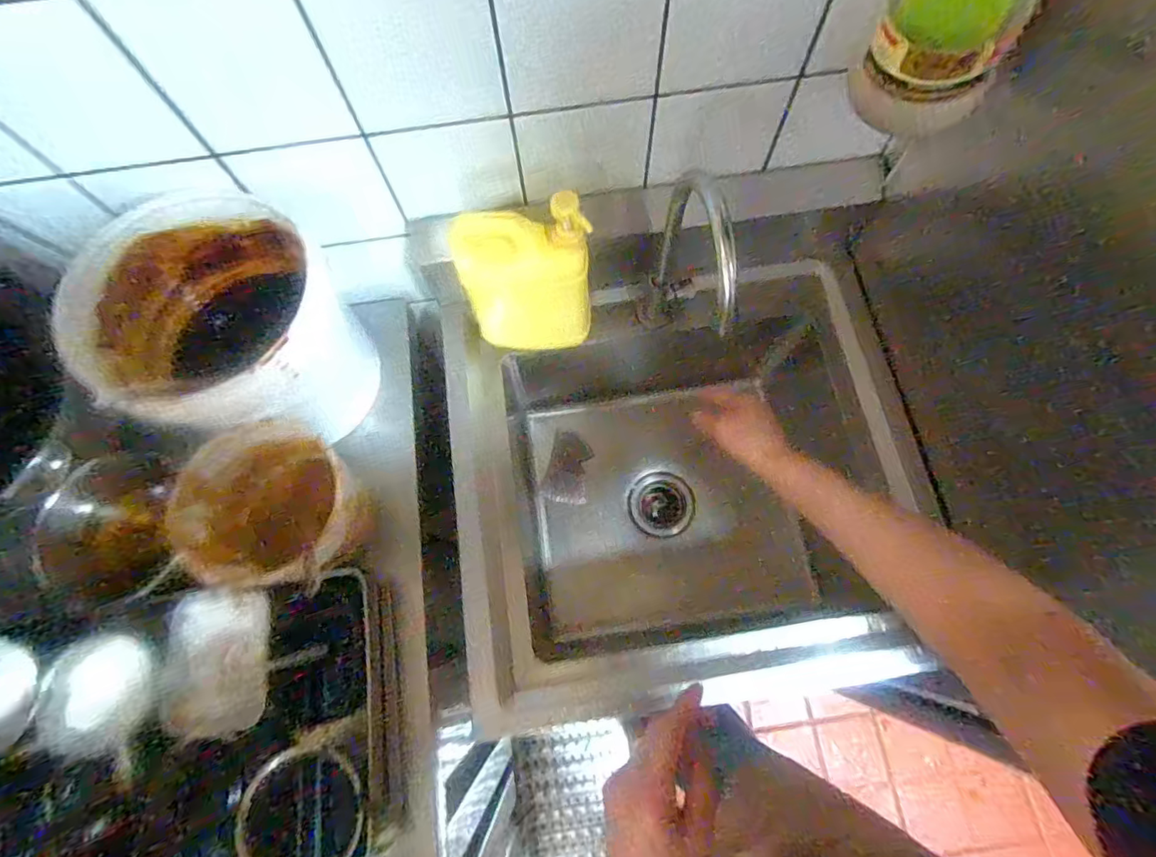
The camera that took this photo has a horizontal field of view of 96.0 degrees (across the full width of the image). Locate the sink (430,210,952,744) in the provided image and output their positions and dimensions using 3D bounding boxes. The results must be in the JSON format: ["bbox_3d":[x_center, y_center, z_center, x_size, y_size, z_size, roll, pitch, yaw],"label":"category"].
[{"bbox_3d":[0.137,0.060,0.807,0.596,0.307,0.594,-6,72,-1],"label":"sink"}]

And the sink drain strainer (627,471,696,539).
[{"bbox_3d":[0.145,0.134,0.911,0.109,0.033,0.108,-13,72,-3],"label":"sink drain strainer"}]

